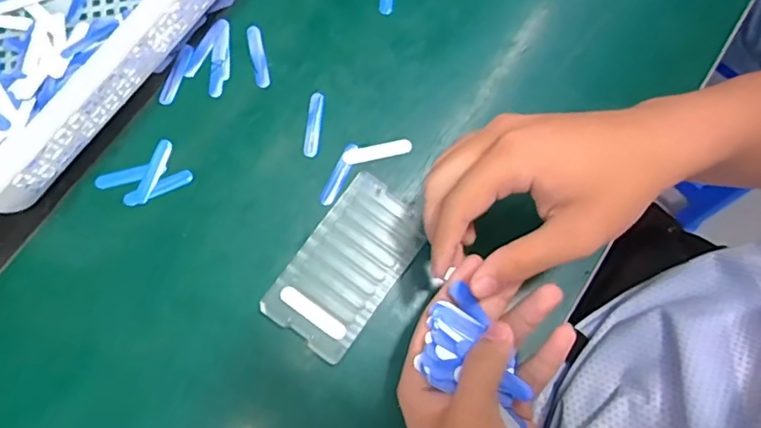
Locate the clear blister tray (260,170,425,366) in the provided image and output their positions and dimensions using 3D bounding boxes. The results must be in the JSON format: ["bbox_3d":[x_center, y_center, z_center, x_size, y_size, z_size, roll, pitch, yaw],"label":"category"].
[{"bbox_3d":[-0.022,0.035,0.386,0.067,0.011,0.119,35,78,7],"label":"clear blister tray"}]

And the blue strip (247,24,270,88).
[{"bbox_3d":[-0.095,-0.124,0.430,0.011,0.004,0.052,-13,77,-4],"label":"blue strip"}]

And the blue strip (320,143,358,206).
[{"bbox_3d":[-0.030,-0.029,0.407,0.012,0.006,0.051,26,77,5],"label":"blue strip"}]

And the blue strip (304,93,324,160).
[{"bbox_3d":[-0.051,-0.068,0.418,0.012,0.005,0.050,5,76,0],"label":"blue strip"}]

